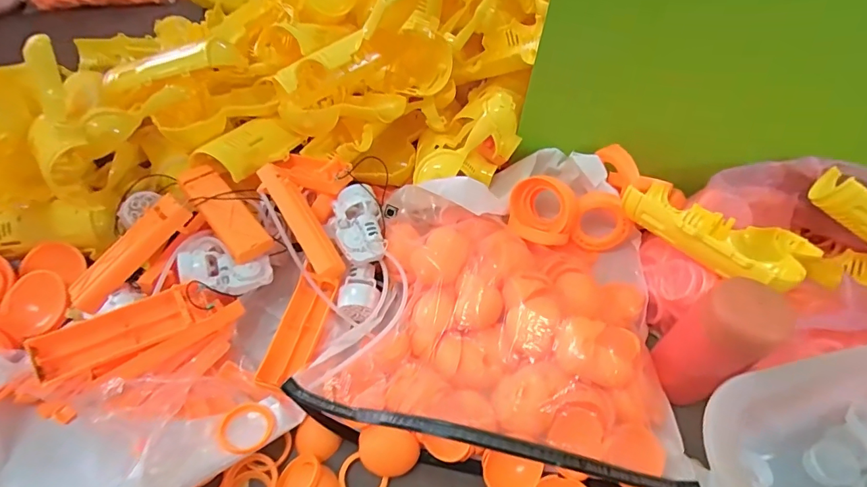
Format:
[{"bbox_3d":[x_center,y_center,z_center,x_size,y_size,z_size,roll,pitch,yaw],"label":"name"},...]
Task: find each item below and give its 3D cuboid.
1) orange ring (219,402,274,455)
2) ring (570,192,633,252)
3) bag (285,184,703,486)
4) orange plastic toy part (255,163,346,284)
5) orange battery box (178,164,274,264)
[{"bbox_3d":[-0.131,0.130,0.313,0.033,0.007,0.036,10,39,-8],"label":"orange ring"},{"bbox_3d":[0.159,-0.020,0.423,0.052,0.056,0.010,-1,14,15],"label":"ring"},{"bbox_3d":[0.056,0.058,0.354,0.275,0.050,0.210,10,53,5],"label":"bag"},{"bbox_3d":[-0.113,-0.020,0.379,0.029,0.022,0.110,-31,85,-23],"label":"orange plastic toy part"},{"bbox_3d":[-0.186,-0.029,0.393,0.033,0.026,0.112,-35,62,-25],"label":"orange battery box"}]

